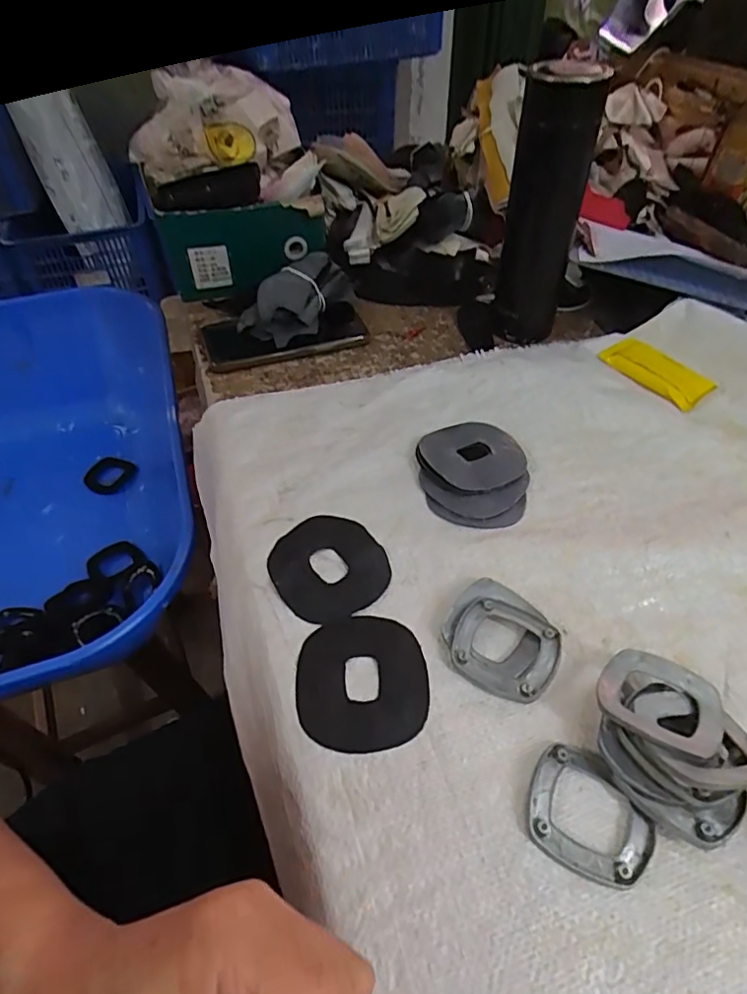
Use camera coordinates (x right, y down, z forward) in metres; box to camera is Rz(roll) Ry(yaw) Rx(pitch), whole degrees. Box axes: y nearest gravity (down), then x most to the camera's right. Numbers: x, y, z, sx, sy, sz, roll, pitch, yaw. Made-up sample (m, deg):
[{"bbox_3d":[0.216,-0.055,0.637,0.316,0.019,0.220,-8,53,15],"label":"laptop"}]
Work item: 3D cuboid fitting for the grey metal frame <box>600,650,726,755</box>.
[{"bbox_3d":[0.158,0.111,0.303,0.061,0.006,0.058,23,40,26],"label":"grey metal frame"}]

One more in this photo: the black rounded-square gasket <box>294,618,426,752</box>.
[{"bbox_3d":[-0.006,0.108,0.331,0.076,0.005,0.080,-6,48,-5],"label":"black rounded-square gasket"}]

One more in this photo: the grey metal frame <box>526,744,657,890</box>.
[{"bbox_3d":[0.111,0.161,0.284,0.061,0.007,0.058,22,52,19],"label":"grey metal frame"}]

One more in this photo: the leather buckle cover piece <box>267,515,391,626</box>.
[{"bbox_3d":[-0.031,0.048,0.385,0.075,0.004,0.081,-26,53,-21],"label":"leather buckle cover piece"}]

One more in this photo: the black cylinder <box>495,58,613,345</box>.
[{"bbox_3d":[0.159,-0.262,0.516,0.060,0.221,0.053,4,48,4],"label":"black cylinder"}]

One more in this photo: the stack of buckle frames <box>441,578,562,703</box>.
[{"bbox_3d":[0.081,0.087,0.346,0.069,0.011,0.067,25,53,21],"label":"stack of buckle frames"}]

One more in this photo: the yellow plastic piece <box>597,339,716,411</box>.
[{"bbox_3d":[0.269,-0.121,0.526,0.051,0.009,0.099,-30,54,-24],"label":"yellow plastic piece"}]

